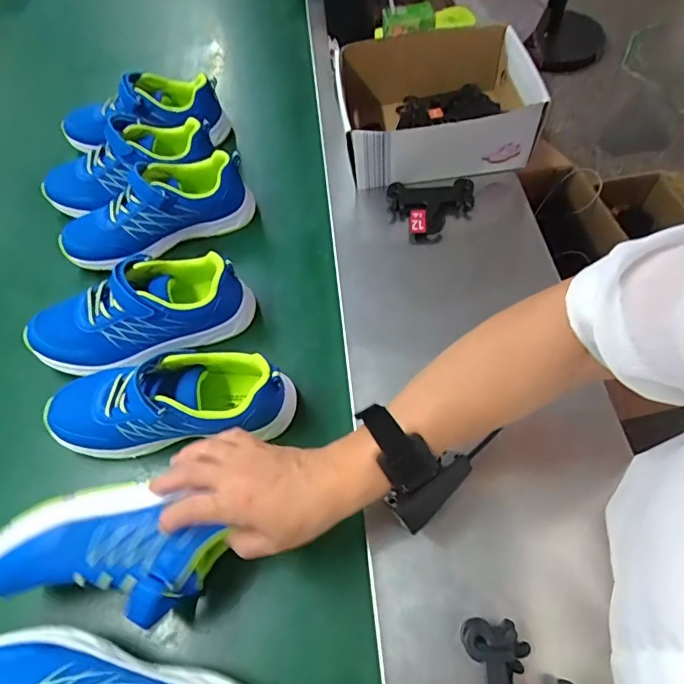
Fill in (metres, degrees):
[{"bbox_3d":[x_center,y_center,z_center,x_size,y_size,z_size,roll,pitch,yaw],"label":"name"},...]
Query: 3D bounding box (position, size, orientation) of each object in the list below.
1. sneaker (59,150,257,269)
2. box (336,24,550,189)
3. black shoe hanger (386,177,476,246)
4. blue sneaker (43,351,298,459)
[{"bbox_3d":[-0.231,-0.168,0.587,0.238,0.078,0.079,-22,61,-10],"label":"sneaker"},{"bbox_3d":[0.125,-0.321,0.631,0.249,0.103,0.243,-5,59,0],"label":"box"},{"bbox_3d":[0.110,-0.160,0.581,0.101,0.031,0.086,-1,59,3],"label":"black shoe hanger"},{"bbox_3d":[-0.166,0.057,0.451,0.237,0.086,0.075,-6,59,-1],"label":"blue sneaker"}]

